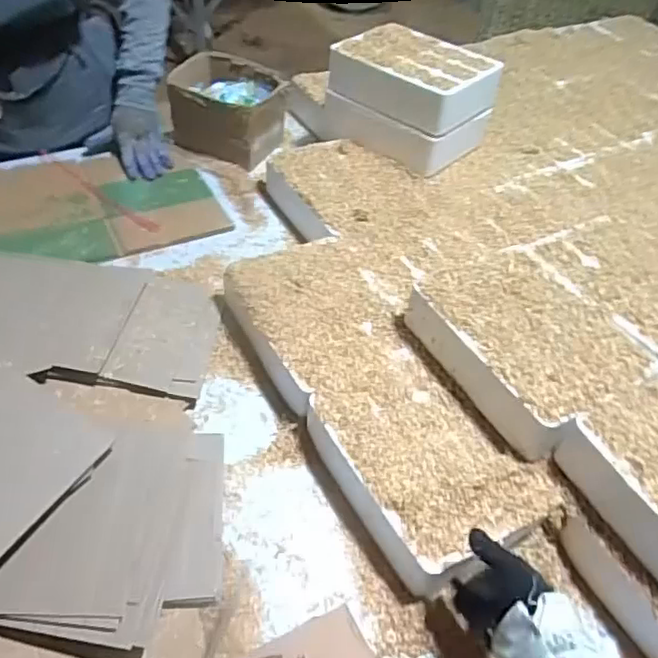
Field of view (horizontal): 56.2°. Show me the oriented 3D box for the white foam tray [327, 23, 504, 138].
[{"bbox_3d":[0.158,-0.444,1.082,0.254,0.077,0.204,34,51,23],"label":"white foam tray"}]

